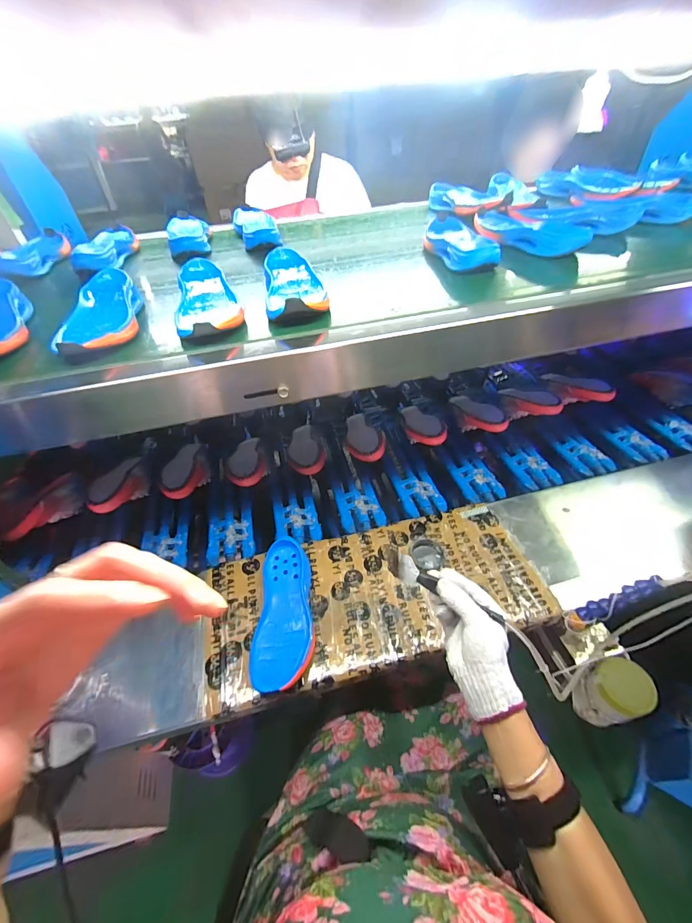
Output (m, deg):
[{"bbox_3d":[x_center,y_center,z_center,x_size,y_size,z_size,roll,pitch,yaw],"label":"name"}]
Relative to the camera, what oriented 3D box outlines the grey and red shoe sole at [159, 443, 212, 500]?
[{"bbox_3d":[-0.347,0.027,0.818,0.076,0.076,0.208,-7,29,-3],"label":"grey and red shoe sole"}]

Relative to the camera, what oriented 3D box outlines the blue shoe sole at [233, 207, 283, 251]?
[{"bbox_3d":[-0.199,-0.523,0.830,0.092,0.044,0.210,-20,47,-10],"label":"blue shoe sole"}]

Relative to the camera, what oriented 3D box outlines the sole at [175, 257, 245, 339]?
[{"bbox_3d":[-0.216,-0.246,0.556,0.094,0.047,0.228,-20,47,-10],"label":"sole"}]

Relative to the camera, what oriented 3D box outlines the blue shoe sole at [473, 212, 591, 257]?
[{"bbox_3d":[0.348,-0.447,0.719,0.102,0.043,0.242,-19,47,-9],"label":"blue shoe sole"}]

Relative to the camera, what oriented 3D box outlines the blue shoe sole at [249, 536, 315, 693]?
[{"bbox_3d":[-0.099,0.242,0.603,0.090,0.049,0.236,-5,46,5],"label":"blue shoe sole"}]

